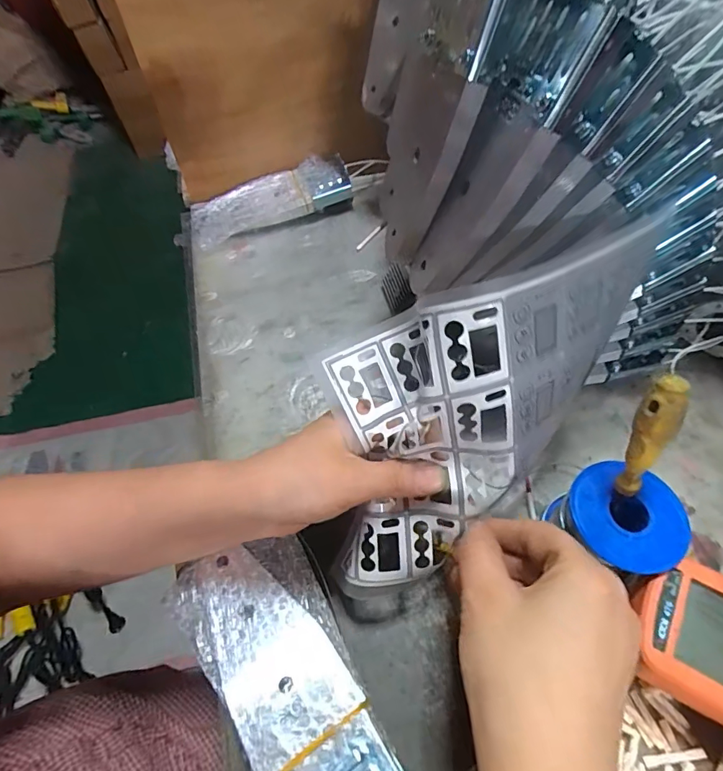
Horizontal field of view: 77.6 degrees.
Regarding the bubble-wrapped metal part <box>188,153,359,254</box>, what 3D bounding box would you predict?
[{"bbox_3d":[-0.103,-0.208,0.507,0.179,0.034,0.063,-21,59,-11],"label":"bubble-wrapped metal part"}]

